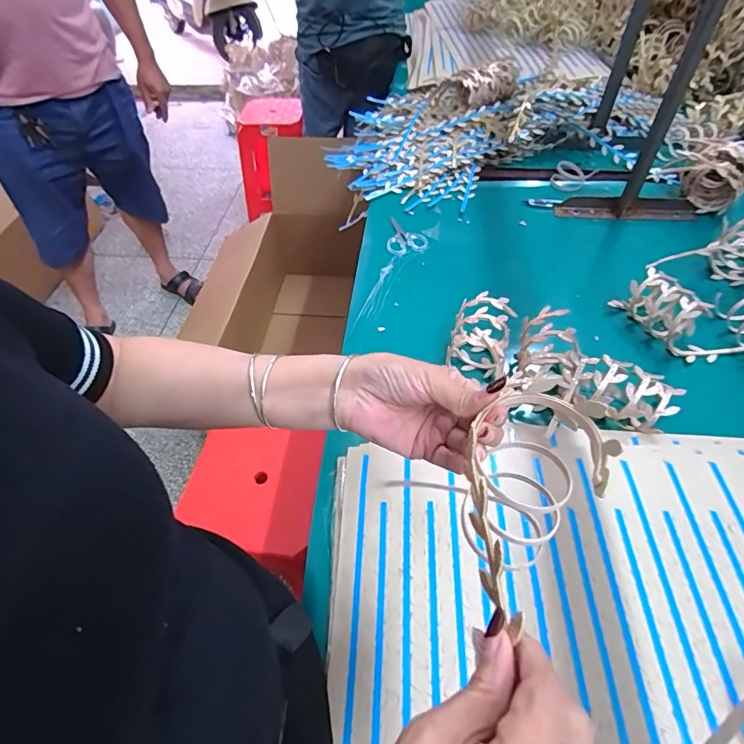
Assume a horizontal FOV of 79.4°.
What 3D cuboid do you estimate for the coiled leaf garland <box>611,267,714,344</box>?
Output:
[{"bbox_3d":[0.396,-0.092,0.619,0.054,0.069,0.103,-25,55,-18],"label":"coiled leaf garland"}]

